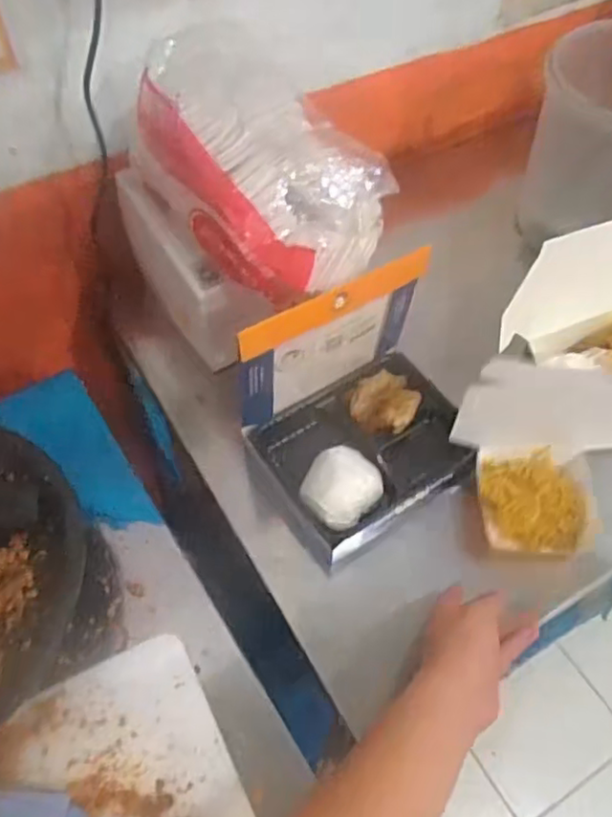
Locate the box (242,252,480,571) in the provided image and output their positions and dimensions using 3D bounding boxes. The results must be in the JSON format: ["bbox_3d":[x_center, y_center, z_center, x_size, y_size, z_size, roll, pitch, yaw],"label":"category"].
[{"bbox_3d":[0.064,0.003,0.662,0.211,0.203,0.181,-28,61,-18],"label":"box"}]

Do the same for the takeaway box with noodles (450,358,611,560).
[{"bbox_3d":[0.234,0.056,0.628,0.165,0.164,0.108,3,56,1],"label":"takeaway box with noodles"}]

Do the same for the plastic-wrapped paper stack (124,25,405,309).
[{"bbox_3d":[-0.044,-0.242,0.667,0.185,0.116,0.278,-34,87,-15],"label":"plastic-wrapped paper stack"}]

